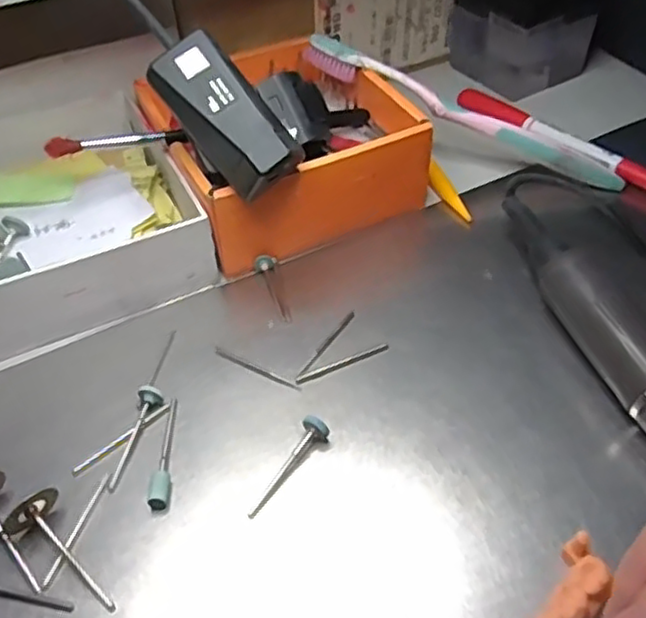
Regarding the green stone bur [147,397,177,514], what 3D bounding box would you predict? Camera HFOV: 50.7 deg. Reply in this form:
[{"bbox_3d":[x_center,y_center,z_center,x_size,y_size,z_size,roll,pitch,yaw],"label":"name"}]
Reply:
[{"bbox_3d":[-0.060,0.053,0.260,0.006,0.007,0.049,-2,49,1],"label":"green stone bur"}]

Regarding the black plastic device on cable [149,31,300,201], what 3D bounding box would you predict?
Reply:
[{"bbox_3d":[-0.040,-0.081,0.286,0.031,0.025,0.071,-38,85,-27],"label":"black plastic device on cable"}]

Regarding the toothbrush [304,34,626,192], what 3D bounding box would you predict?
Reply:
[{"bbox_3d":[0.077,-0.106,0.371,0.183,0.014,0.016,24,52,0],"label":"toothbrush"}]

